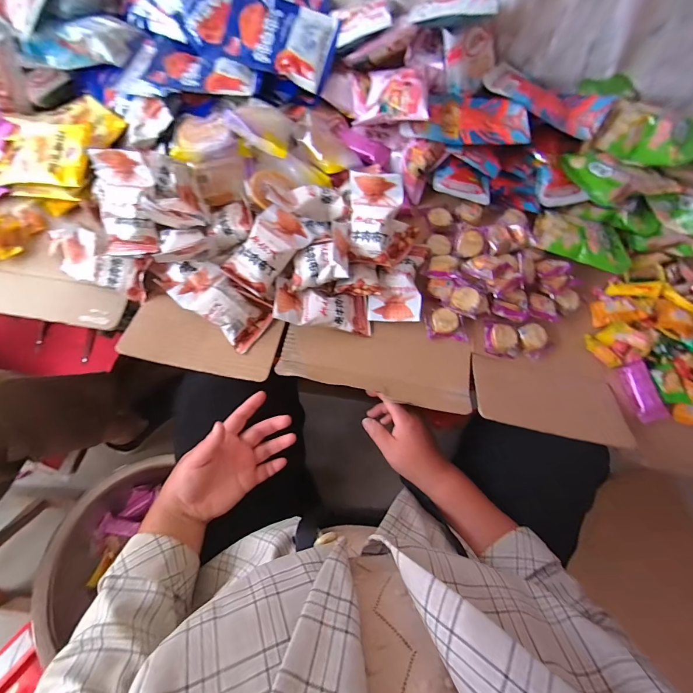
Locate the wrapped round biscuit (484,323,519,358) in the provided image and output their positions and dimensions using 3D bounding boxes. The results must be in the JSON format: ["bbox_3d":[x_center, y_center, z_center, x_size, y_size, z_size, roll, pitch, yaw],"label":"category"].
[{"bbox_3d":[0.237,-0.012,0.524,0.048,0.019,0.050,5,70,-1],"label":"wrapped round biscuit"}]

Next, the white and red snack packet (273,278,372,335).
[{"bbox_3d":[-0.033,-0.059,0.508,0.146,0.025,0.068,9,69,-19],"label":"white and red snack packet"}]

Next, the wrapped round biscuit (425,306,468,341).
[{"bbox_3d":[0.156,-0.036,0.526,0.060,0.024,0.044,5,70,-1],"label":"wrapped round biscuit"}]

